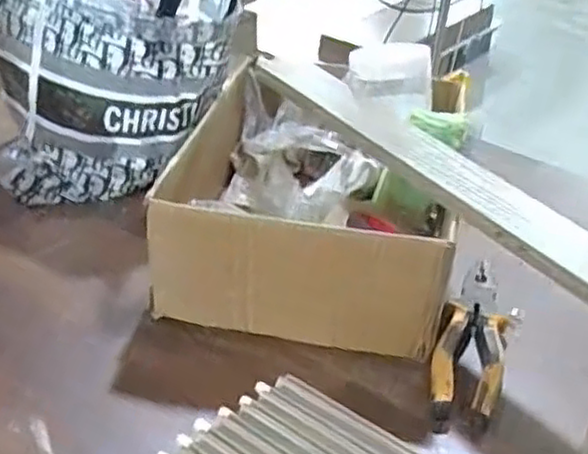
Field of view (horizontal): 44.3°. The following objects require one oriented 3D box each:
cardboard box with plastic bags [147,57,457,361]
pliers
[{"bbox_3d":[0.020,-0.030,0.699,0.243,0.104,0.284,8,35,7],"label":"cardboard box with plastic bags"},{"bbox_3d":[0.155,0.098,0.618,0.054,0.021,0.191,14,36,16],"label":"pliers"}]

